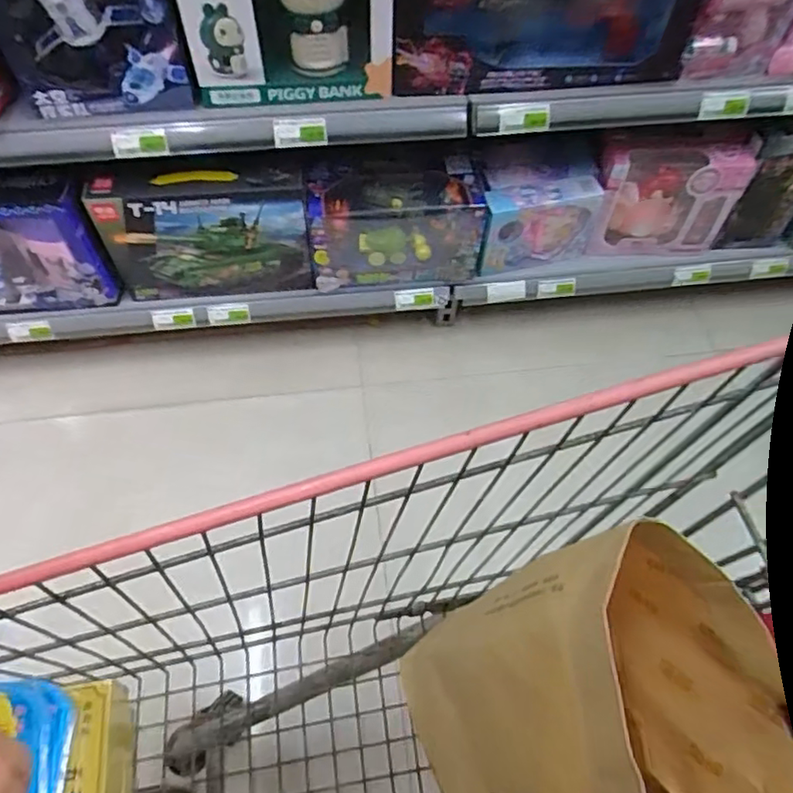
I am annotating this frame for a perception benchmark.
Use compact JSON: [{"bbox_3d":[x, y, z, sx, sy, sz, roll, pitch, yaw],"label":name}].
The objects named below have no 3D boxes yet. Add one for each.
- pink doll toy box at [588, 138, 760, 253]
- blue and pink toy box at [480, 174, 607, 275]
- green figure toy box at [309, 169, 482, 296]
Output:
[{"bbox_3d":[0.526,-0.392,1.213,0.271,0.230,0.076,-2,59,-2],"label":"pink doll toy box"},{"bbox_3d":[0.281,-0.337,1.235,0.241,0.183,0.066,-10,60,-7],"label":"blue and pink toy box"},{"bbox_3d":[-0.001,-0.327,1.191,0.327,0.212,0.125,-4,59,-3],"label":"green figure toy box"}]

